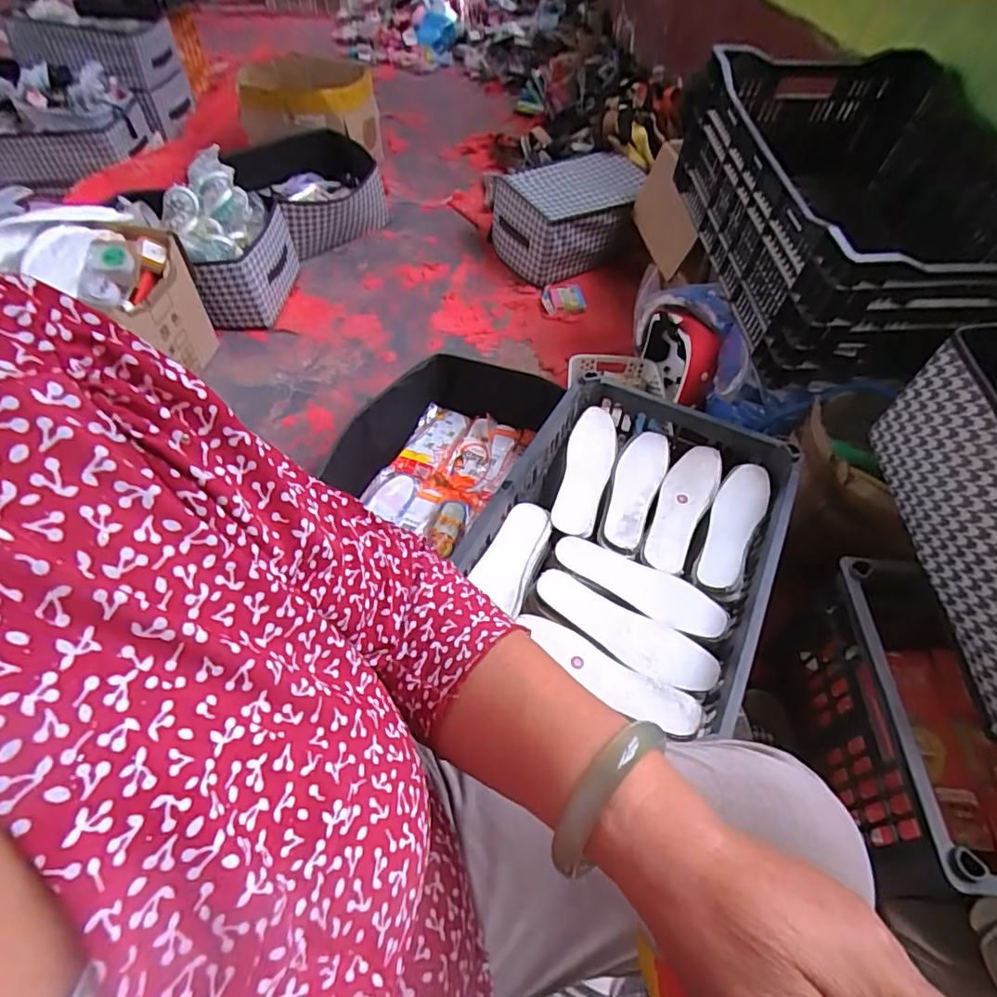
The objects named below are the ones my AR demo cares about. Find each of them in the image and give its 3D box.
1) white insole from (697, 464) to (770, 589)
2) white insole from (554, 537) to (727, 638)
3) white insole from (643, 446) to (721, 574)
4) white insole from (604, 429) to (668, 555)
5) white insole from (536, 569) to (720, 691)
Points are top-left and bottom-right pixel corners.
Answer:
[{"bbox_3d":[0.321,0.035,0.766,0.061,0.022,0.215,26,56,16],"label":"white insole"},{"bbox_3d":[0.178,0.107,0.710,0.218,0.008,0.076,26,56,16],"label":"white insole"},{"bbox_3d":[0.259,0.008,0.792,0.067,0.023,0.221,26,56,16],"label":"white insole"},{"bbox_3d":[0.197,-0.019,0.810,0.065,0.007,0.215,21,55,13],"label":"white insole"},{"bbox_3d":[0.146,0.157,0.667,0.226,0.017,0.071,29,57,18],"label":"white insole"}]

